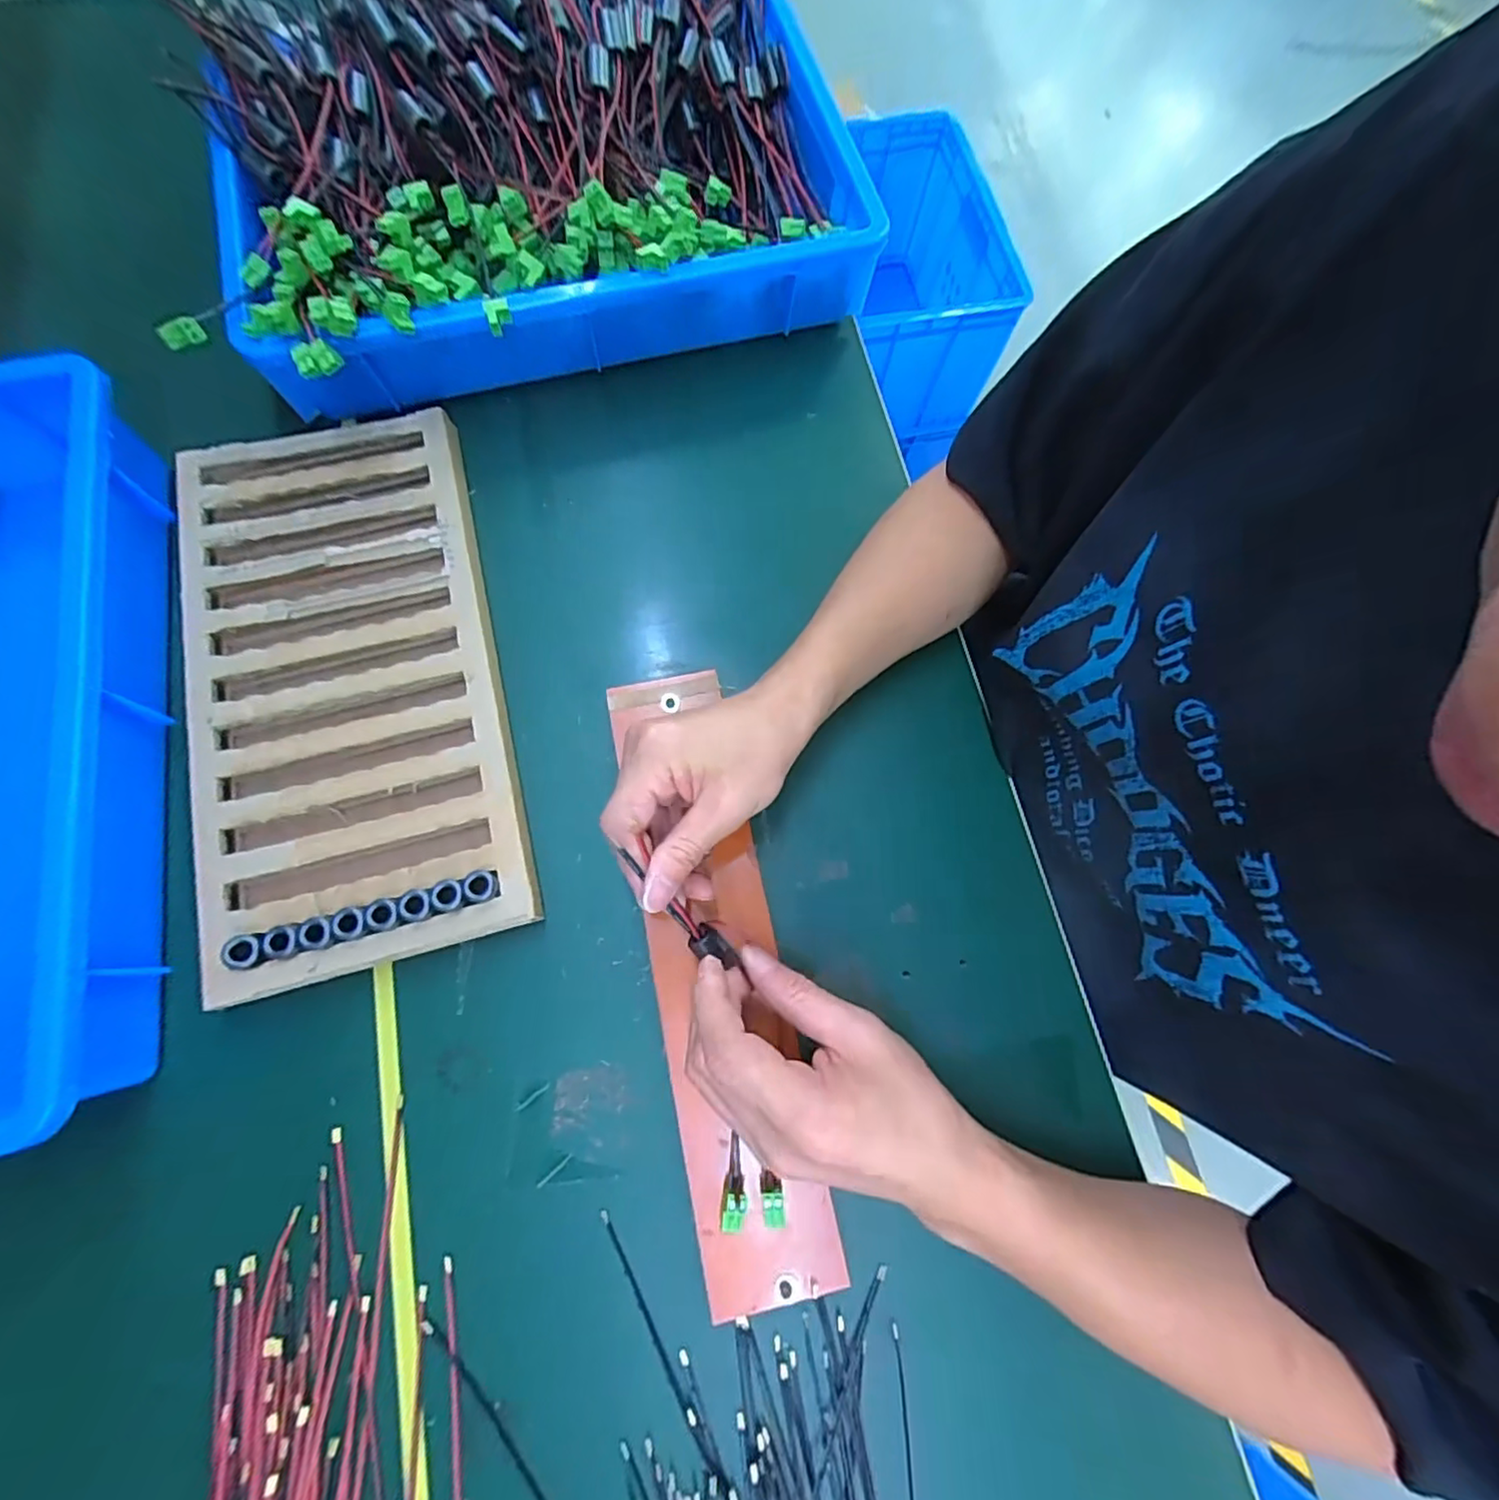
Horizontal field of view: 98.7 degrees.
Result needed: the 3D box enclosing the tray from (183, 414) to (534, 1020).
[{"bbox_3d":[-0.251,-0.047,0.407,0.179,0.035,0.355,-13,74,-6],"label":"tray"}]

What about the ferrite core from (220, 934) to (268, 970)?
[{"bbox_3d":[-0.270,0.108,0.345,0.018,0.013,0.018,-2,74,-2],"label":"ferrite core"}]

